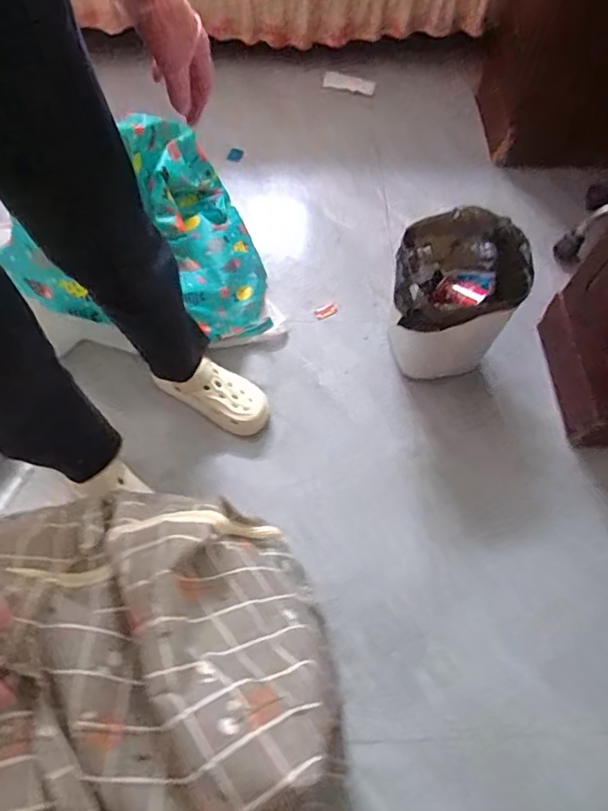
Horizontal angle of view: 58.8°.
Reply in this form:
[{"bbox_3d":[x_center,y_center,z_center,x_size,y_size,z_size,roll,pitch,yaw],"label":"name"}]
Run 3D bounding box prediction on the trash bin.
[{"bbox_3d":[0.294,-0.211,1.078,0.230,0.262,0.250,5,68,6],"label":"trash bin"}]

